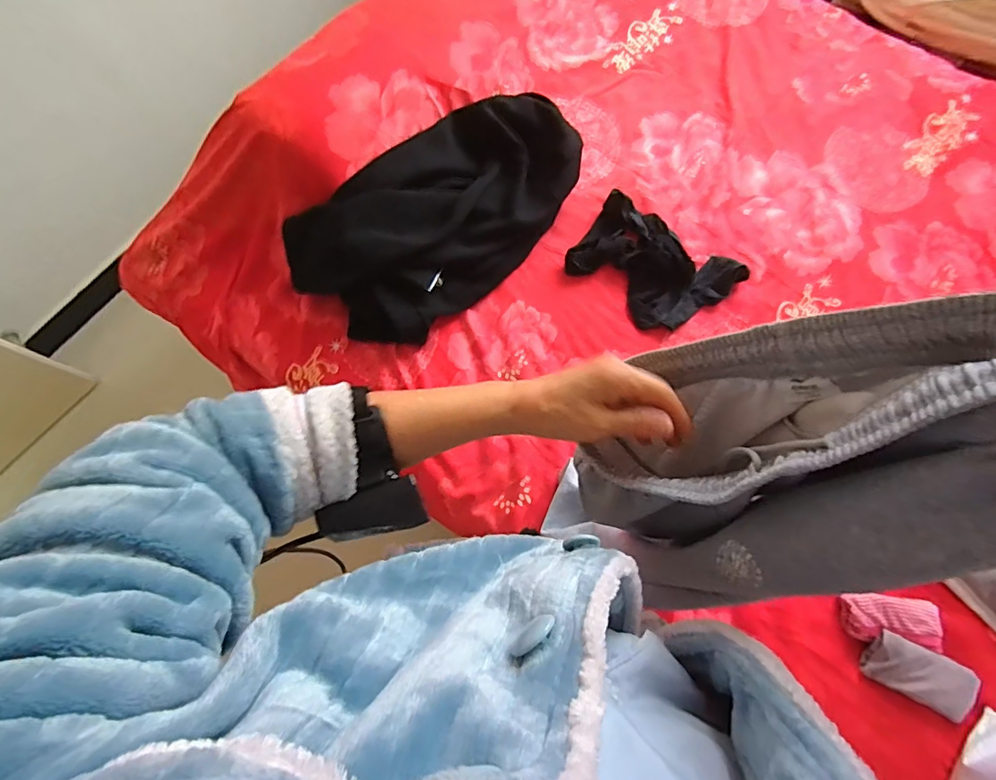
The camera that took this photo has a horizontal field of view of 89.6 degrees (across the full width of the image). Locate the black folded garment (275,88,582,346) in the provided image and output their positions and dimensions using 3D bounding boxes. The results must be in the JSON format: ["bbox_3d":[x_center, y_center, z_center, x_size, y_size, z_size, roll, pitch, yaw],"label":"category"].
[{"bbox_3d":[-0.098,-0.354,0.983,0.615,0.162,0.306,-37,74,-11],"label":"black folded garment"}]

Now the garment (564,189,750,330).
[{"bbox_3d":[0.305,-0.246,1.001,0.310,0.042,0.211,37,75,12],"label":"garment"}]

